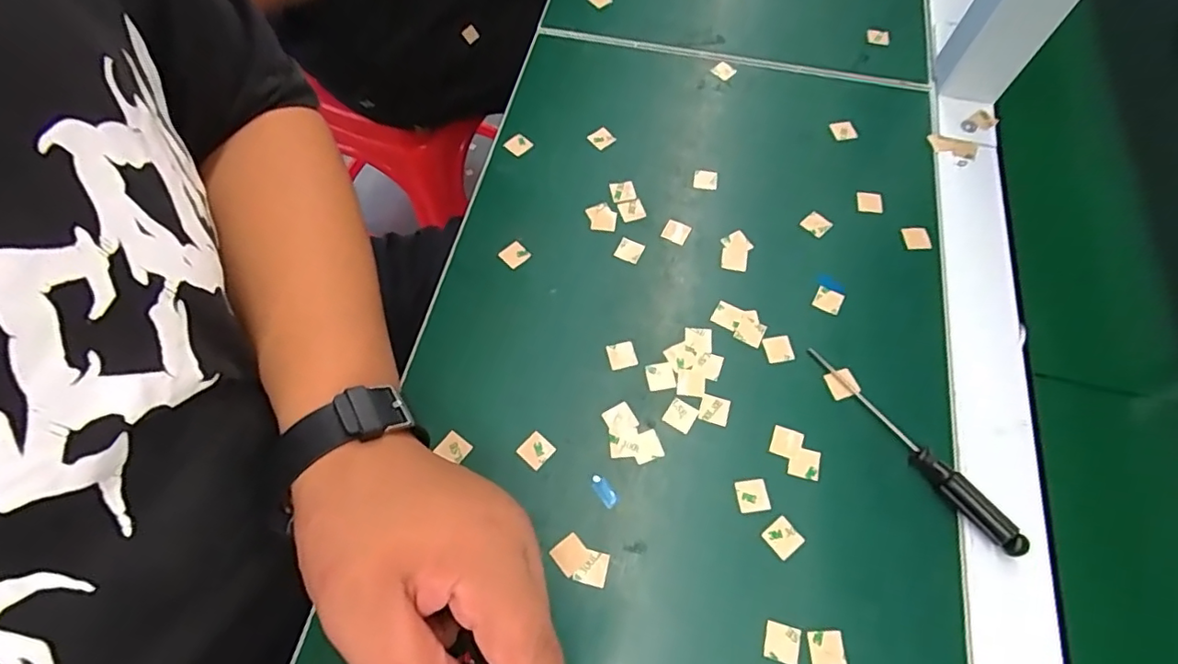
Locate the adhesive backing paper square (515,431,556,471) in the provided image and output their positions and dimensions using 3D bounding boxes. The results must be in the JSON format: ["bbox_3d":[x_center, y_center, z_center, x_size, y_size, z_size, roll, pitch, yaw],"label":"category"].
[{"bbox_3d":[-0.028,0.062,0.298,0.015,0.004,0.016,37,70,17],"label":"adhesive backing paper square"}]

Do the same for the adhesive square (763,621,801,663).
[{"bbox_3d":[0.088,0.142,0.258,0.016,0.004,0.015,16,65,8],"label":"adhesive square"}]

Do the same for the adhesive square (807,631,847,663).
[{"bbox_3d":[0.109,0.144,0.257,0.016,0.004,0.016,1,64,1],"label":"adhesive square"}]

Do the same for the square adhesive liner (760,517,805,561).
[{"bbox_3d":[0.095,0.101,0.279,0.015,0.004,0.016,-36,69,-16],"label":"square adhesive liner"}]

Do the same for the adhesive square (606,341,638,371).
[{"bbox_3d":[0.019,0.013,0.321,0.015,0.004,0.015,-16,65,-7],"label":"adhesive square"}]

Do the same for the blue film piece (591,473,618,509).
[{"bbox_3d":[0.008,0.081,0.290,0.008,0.004,0.018,-33,68,-15],"label":"blue film piece"}]

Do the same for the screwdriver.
[{"bbox_3d":[0.165,0.057,0.293,0.011,0.016,0.131,-33,68,-15],"label":"screwdriver"}]

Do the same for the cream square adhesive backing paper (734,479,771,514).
[{"bbox_3d":[0.083,0.083,0.287,0.016,0.004,0.015,-7,64,-3],"label":"cream square adhesive backing paper"}]

